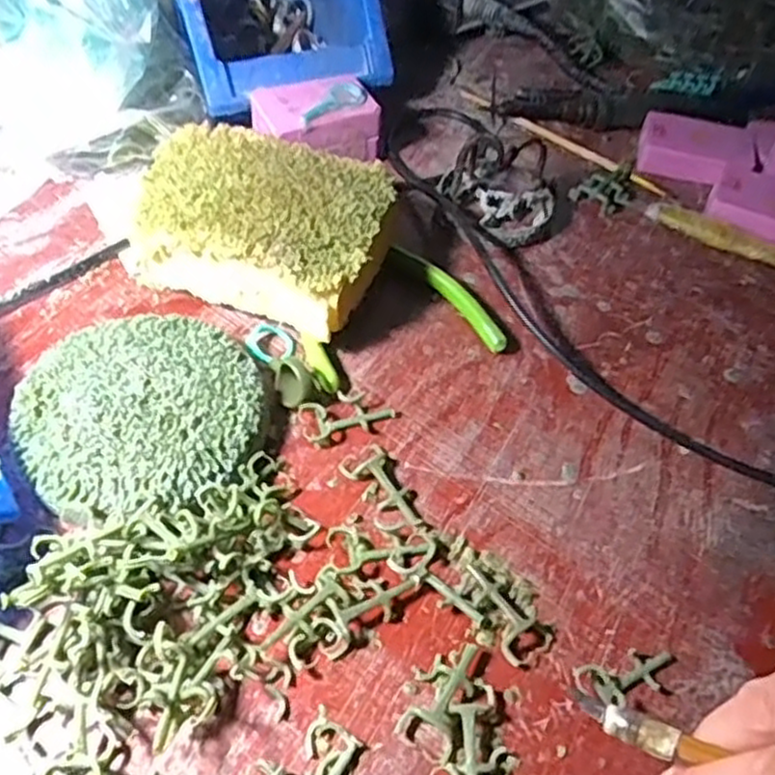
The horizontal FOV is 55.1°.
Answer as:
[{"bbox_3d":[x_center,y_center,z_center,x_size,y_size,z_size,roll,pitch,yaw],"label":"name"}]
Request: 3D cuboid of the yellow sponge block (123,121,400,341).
[{"bbox_3d":[-0.066,-0.083,0.385,0.141,0.052,0.094,20,53,10],"label":"yellow sponge block"}]

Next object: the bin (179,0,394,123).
[{"bbox_3d":[-0.092,-0.271,0.504,0.120,0.065,0.222,-17,55,-18],"label":"bin"}]

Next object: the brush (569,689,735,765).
[{"bbox_3d":[0.128,0.120,0.214,0.152,0.007,0.010,12,49,28],"label":"brush"}]

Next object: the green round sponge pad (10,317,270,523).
[{"bbox_3d":[-0.105,0.012,0.324,0.101,0.024,0.094,-14,55,-16],"label":"green round sponge pad"}]

